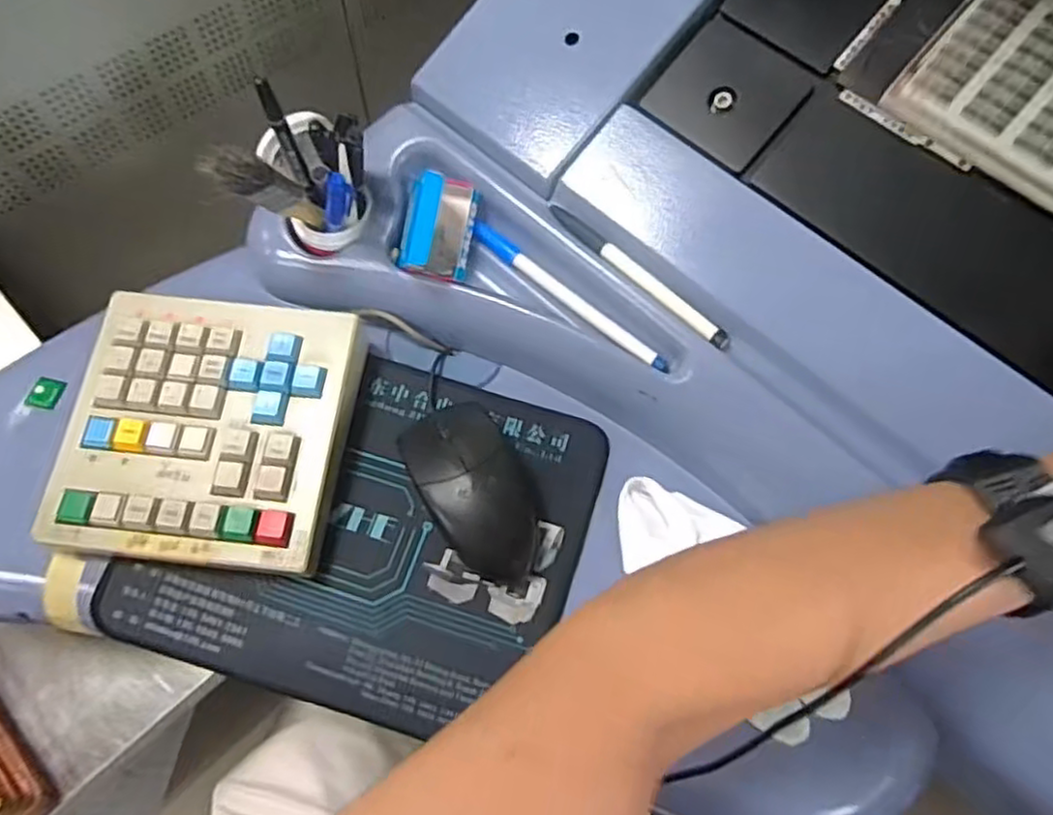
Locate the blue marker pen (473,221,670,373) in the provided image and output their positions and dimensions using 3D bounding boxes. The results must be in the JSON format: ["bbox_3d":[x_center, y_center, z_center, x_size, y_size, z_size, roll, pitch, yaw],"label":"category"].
[{"bbox_3d":[0.026,-0.068,0.424,0.148,0.007,0.010,38,70,14],"label":"blue marker pen"}]

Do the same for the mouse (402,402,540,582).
[{"bbox_3d":[-0.027,0.045,0.407,0.061,0.033,0.112,-27,69,-13],"label":"mouse"}]

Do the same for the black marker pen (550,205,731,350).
[{"bbox_3d":[0.064,-0.077,0.411,0.132,0.014,0.011,40,71,15],"label":"black marker pen"}]

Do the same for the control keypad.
[{"bbox_3d":[-0.189,0.011,0.414,0.156,0.031,0.155,6,66,1],"label":"control keypad"}]

